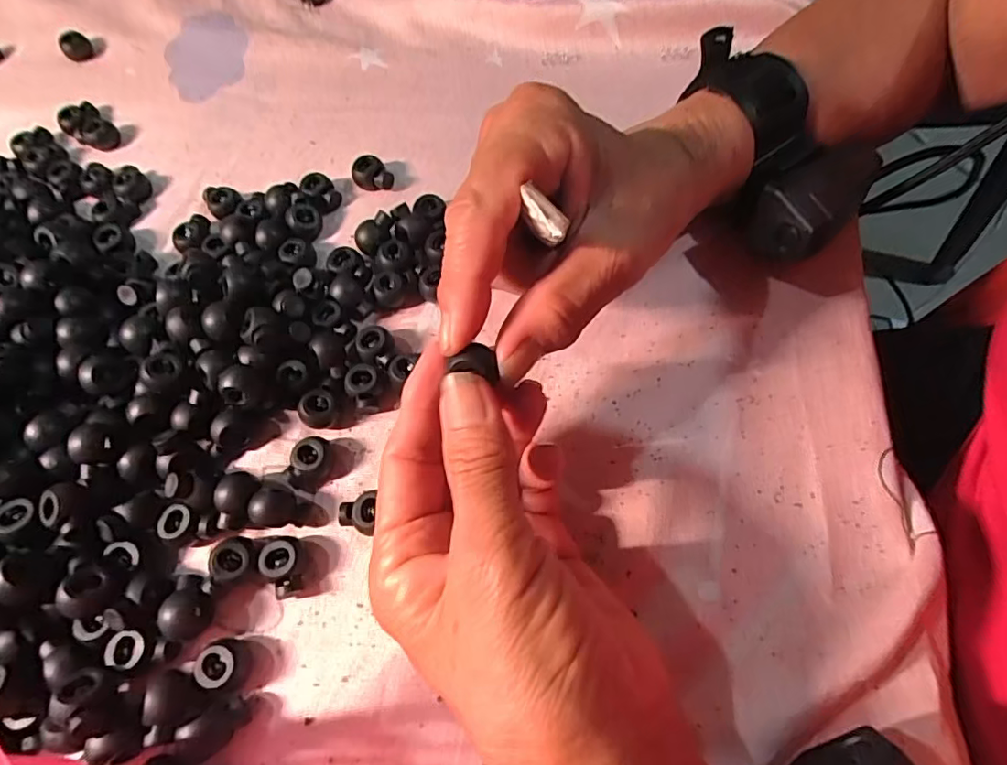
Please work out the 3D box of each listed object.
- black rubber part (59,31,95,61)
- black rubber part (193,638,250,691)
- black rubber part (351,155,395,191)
[{"bbox_3d":[-0.280,-0.221,0.358,0.017,0.011,0.019,-35,68,-14],"label":"black rubber part"},{"bbox_3d":[-0.102,0.102,0.199,0.014,0.012,0.016,-13,65,-4],"label":"black rubber part"},{"bbox_3d":[-0.070,-0.110,0.292,0.021,0.013,0.015,39,71,18],"label":"black rubber part"}]

